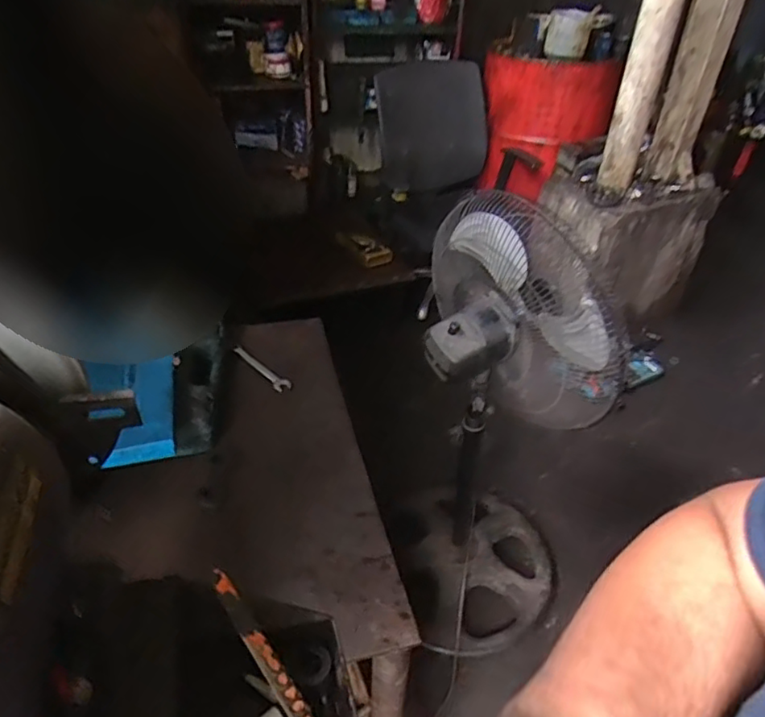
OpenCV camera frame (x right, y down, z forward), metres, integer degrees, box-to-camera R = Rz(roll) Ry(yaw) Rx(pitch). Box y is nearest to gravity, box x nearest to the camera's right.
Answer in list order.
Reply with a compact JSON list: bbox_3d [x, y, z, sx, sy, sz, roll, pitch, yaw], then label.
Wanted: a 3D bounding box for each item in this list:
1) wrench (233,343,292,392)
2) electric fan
[{"bbox_3d":[-0.198,0.016,0.960,0.025,0.010,0.144,-30,48,-35],"label":"wrench"},{"bbox_3d":[0.253,0.164,1.296,0.383,0.960,0.429,8,38,7],"label":"electric fan"}]

